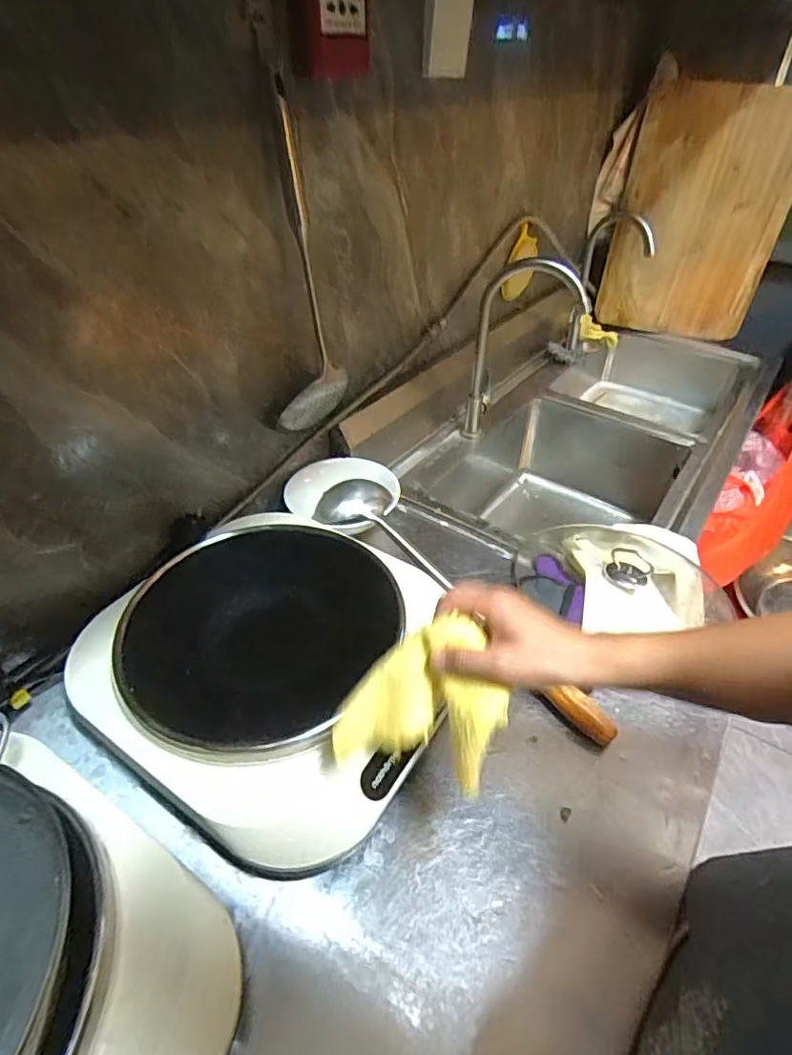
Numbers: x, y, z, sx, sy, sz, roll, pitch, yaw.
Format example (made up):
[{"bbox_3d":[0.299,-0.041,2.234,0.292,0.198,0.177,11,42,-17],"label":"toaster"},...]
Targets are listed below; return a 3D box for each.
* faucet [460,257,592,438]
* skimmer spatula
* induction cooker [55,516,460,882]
[{"bbox_3d":[0.199,-0.263,0.870,0.162,0.296,0.045,14,42,13],"label":"faucet"},{"bbox_3d":[-0.109,-0.276,0.617,0.081,0.336,0.083,-15,44,-19],"label":"skimmer spatula"},{"bbox_3d":[-0.106,0.125,0.544,0.310,0.094,0.314,23,45,23],"label":"induction cooker"}]

